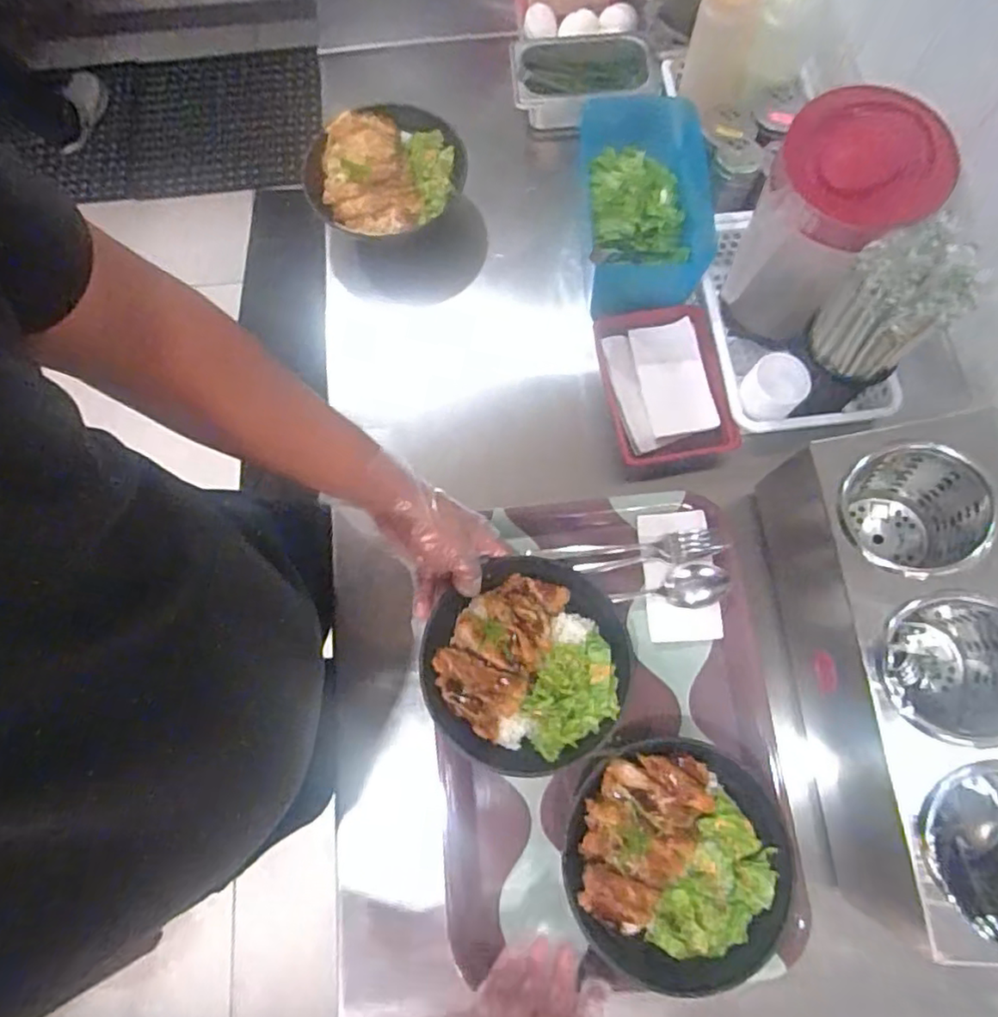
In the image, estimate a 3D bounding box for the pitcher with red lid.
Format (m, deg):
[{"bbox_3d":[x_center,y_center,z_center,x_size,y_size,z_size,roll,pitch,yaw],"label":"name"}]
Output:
[{"bbox_3d":[0.297,-0.264,0.565,0.124,0.165,0.142,24,73,6],"label":"pitcher with red lid"}]

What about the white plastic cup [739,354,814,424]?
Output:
[{"bbox_3d":[0.271,-0.118,0.624,0.053,0.054,0.055,1,72,-2],"label":"white plastic cup"}]

